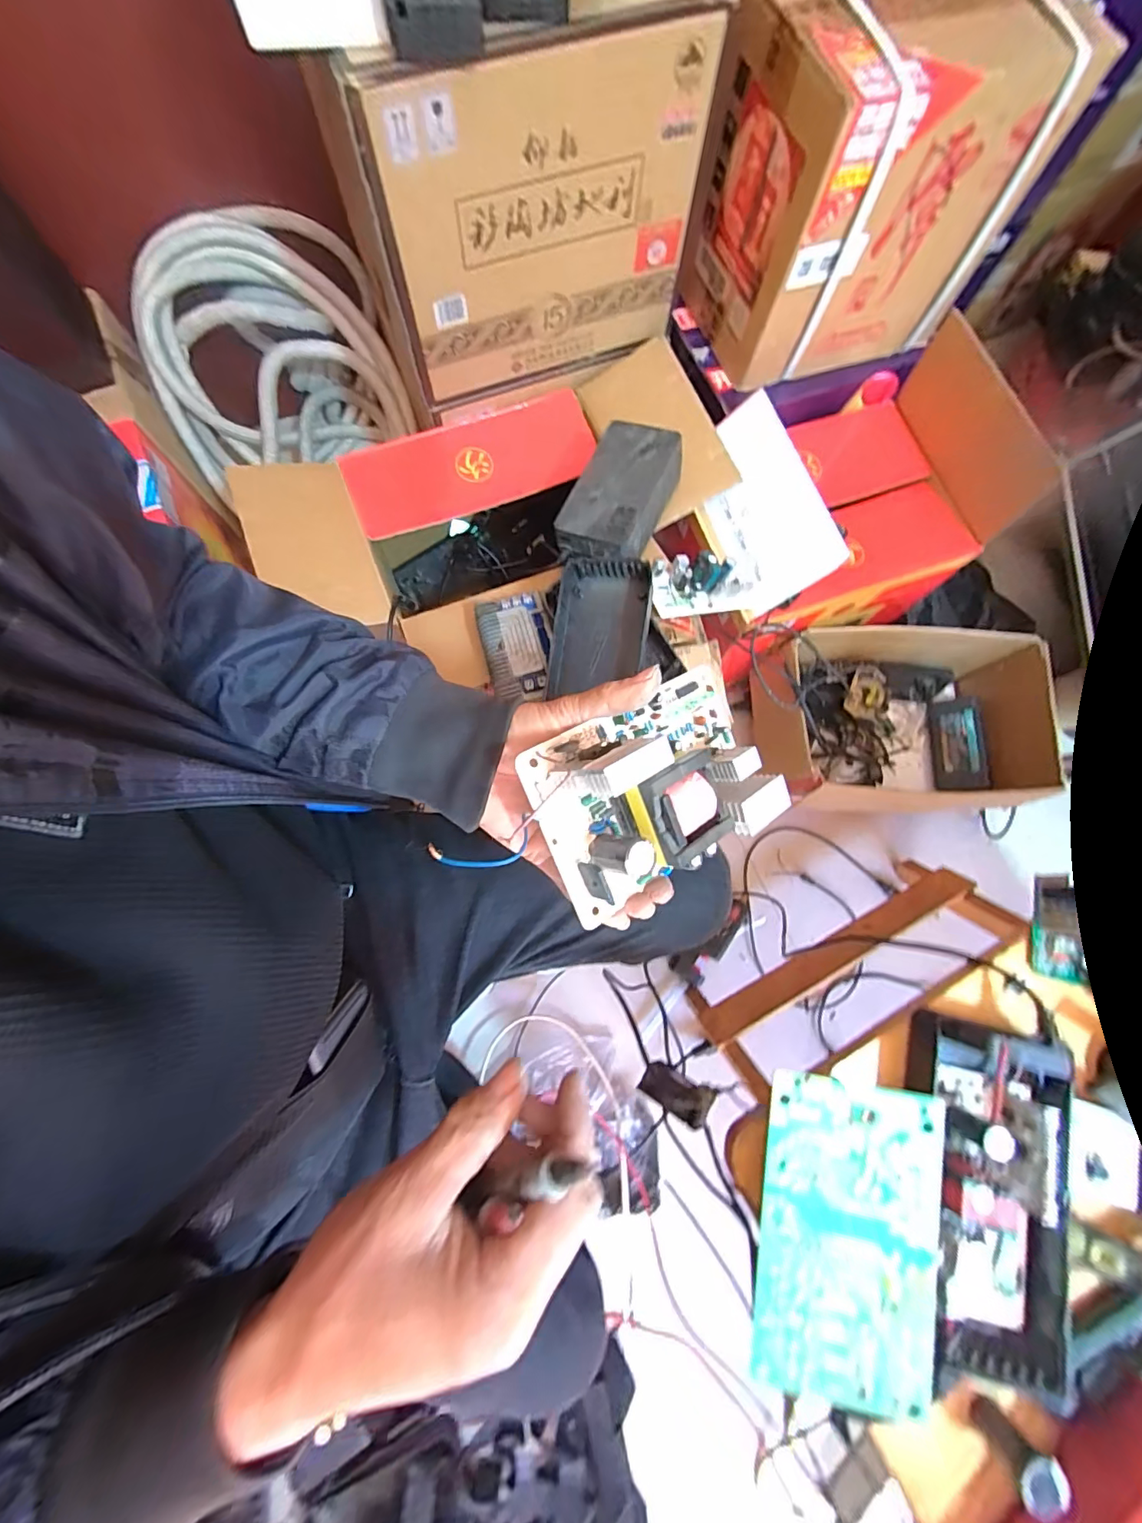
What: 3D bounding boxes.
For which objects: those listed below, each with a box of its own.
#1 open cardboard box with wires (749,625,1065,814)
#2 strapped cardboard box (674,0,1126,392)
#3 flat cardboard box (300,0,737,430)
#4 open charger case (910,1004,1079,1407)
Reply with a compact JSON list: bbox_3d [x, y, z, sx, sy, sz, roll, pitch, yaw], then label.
[{"bbox_3d":[0.514,-0.056,0.851,0.466,0.193,0.277,3,76,-1],"label":"open cardboard box with wires"},{"bbox_3d":[0.343,-0.701,0.636,0.316,0.282,0.227,-21,78,-7],"label":"strapped cardboard box"},{"bbox_3d":[-0.041,-0.613,0.625,0.402,0.330,0.061,-26,79,-8],"label":"flat cardboard box"},{"bbox_3d":[0.253,0.253,0.297,0.095,0.050,0.187,7,76,0],"label":"open charger case"}]

